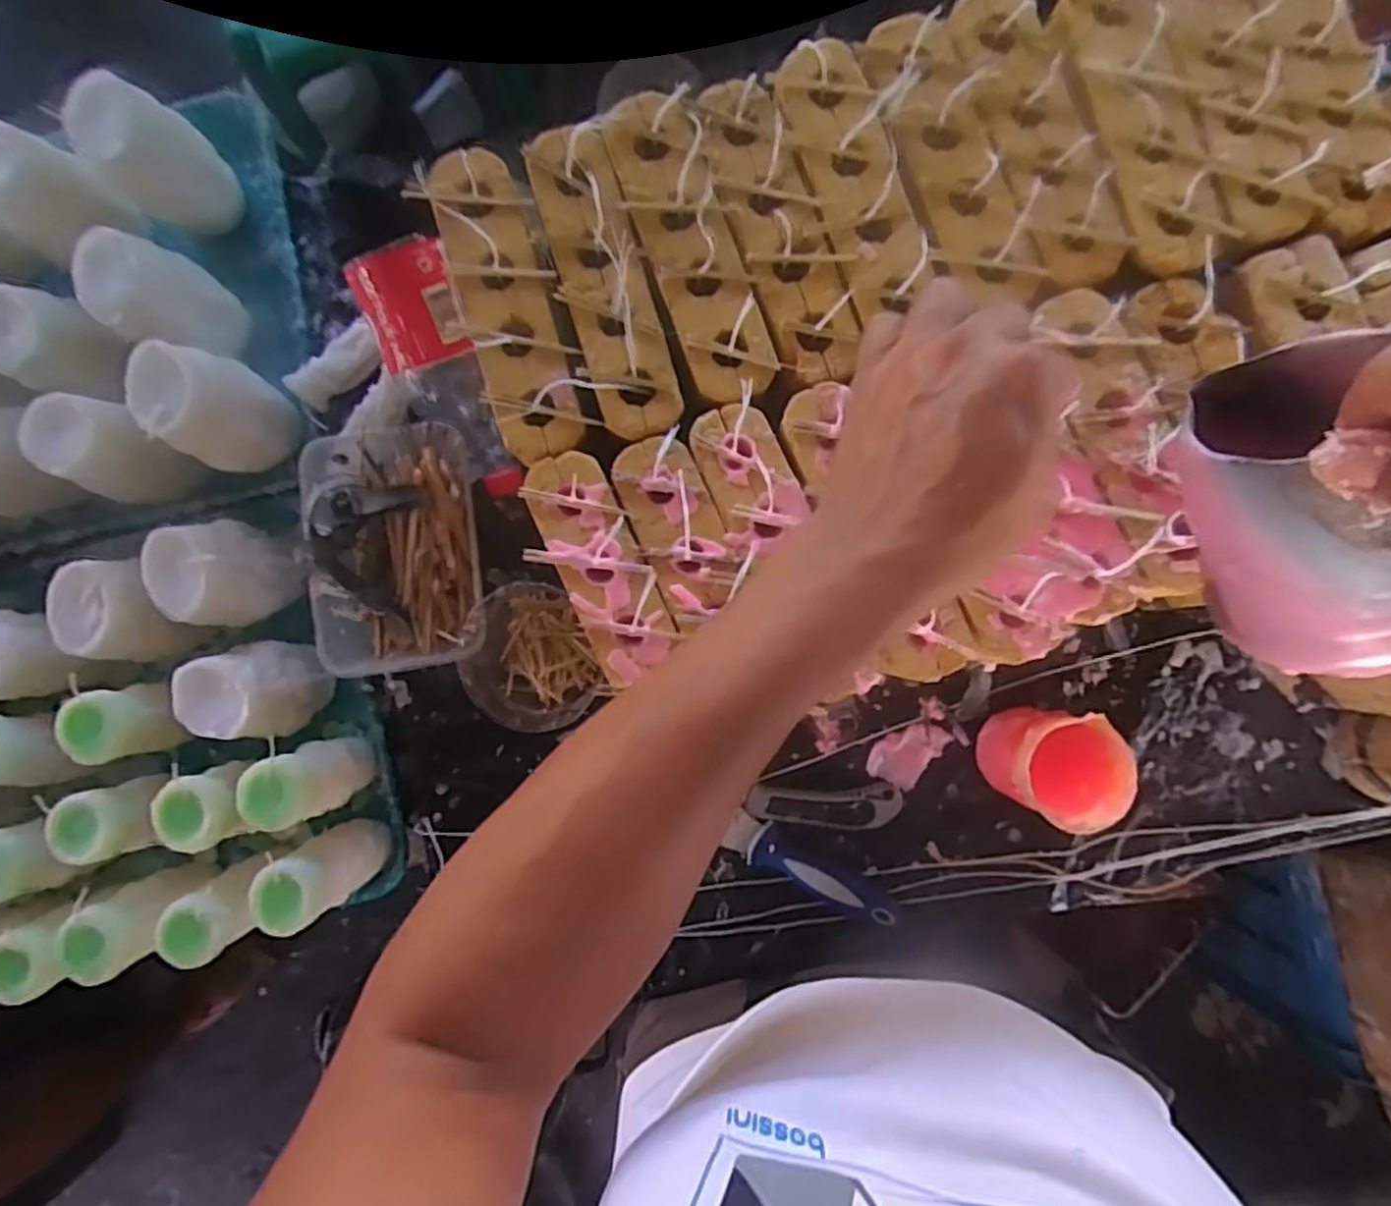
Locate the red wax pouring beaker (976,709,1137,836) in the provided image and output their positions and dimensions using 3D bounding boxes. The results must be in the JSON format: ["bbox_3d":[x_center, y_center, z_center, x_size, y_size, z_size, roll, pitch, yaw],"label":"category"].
[{"bbox_3d":[0.254,0.112,0.516,0.079,0.083,0.074,30,91,2],"label":"red wax pouring beaker"}]

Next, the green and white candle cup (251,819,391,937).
[{"bbox_3d":[-0.289,0.209,0.565,0.055,0.112,0.053,0,89,2],"label":"green and white candle cup"}]

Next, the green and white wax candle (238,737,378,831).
[{"bbox_3d":[-0.299,0.137,0.570,0.055,0.115,0.054,0,89,2],"label":"green and white wax candle"}]

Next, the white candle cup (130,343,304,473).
[{"bbox_3d":[-0.368,-0.149,0.555,0.069,0.095,0.074,0,89,2],"label":"white candle cup"}]

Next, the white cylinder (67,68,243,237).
[{"bbox_3d":[-0.396,-0.326,0.538,0.071,0.118,0.072,43,91,2],"label":"white cylinder"}]

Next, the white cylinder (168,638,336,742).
[{"bbox_3d":[-0.350,0.066,0.576,0.072,0.094,0.069,9,90,2],"label":"white cylinder"}]

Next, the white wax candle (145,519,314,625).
[{"bbox_3d":[-0.373,-0.025,0.578,0.059,0.111,0.073,33,91,2],"label":"white wax candle"}]

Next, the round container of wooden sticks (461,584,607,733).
[{"bbox_3d":[-0.119,0.042,0.536,0.097,0.040,0.102,0,89,2],"label":"round container of wooden sticks"}]

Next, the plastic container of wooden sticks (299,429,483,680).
[{"bbox_3d":[-0.215,-0.040,0.527,0.119,0.055,0.174,-5,89,2],"label":"plastic container of wooden sticks"}]

